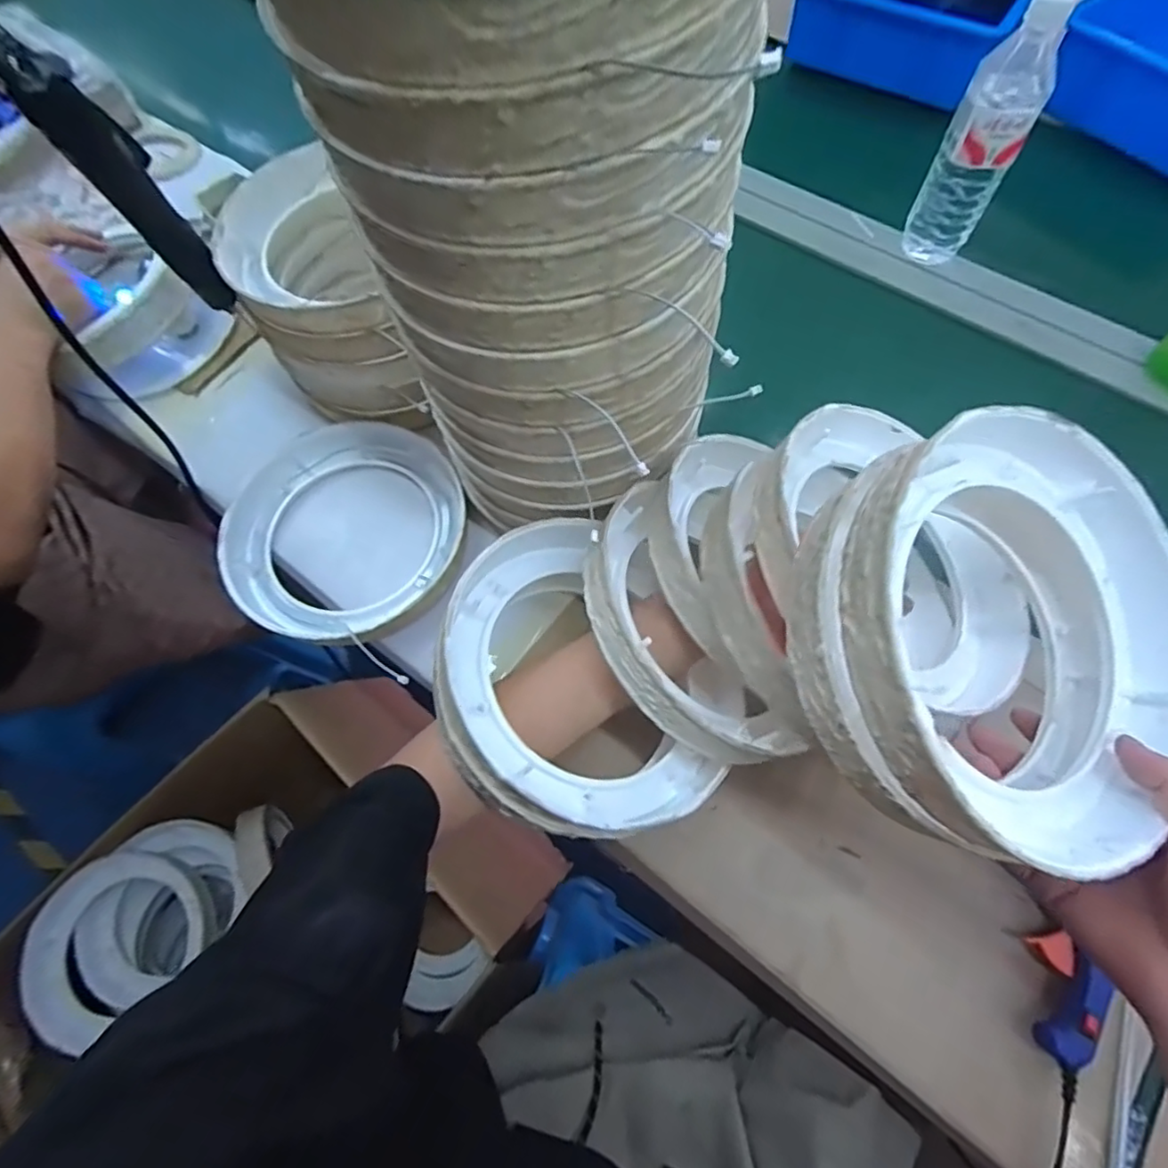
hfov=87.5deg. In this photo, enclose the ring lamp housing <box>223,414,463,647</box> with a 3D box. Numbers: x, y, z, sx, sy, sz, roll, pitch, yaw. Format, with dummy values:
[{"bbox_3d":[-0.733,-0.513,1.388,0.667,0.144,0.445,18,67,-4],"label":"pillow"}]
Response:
[{"bbox_3d":[-0.220,-0.045,0.565,0.229,0.055,0.210,26,70,13],"label":"ring lamp housing"}]

